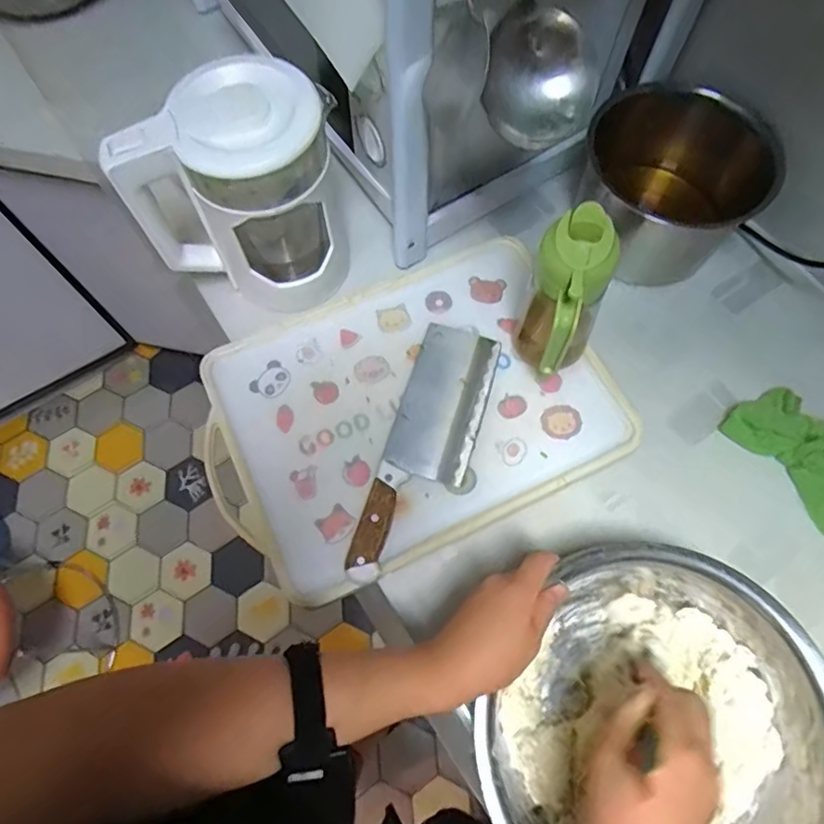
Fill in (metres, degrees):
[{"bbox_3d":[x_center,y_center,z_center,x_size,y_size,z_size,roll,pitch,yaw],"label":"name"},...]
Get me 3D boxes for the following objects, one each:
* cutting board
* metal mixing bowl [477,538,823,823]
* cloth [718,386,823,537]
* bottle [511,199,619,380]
[{"bbox_3d":[-0.008,-0.010,0.583,0.391,0.022,0.283,-24,71,-10],"label":"cutting board"},{"bbox_3d":[0.198,0.245,0.456,0.225,0.106,0.238,1,69,-1],"label":"metal mixing bowl"},{"bbox_3d":[0.385,0.045,0.563,0.085,0.039,0.143,-24,71,-10],"label":"cloth"},{"bbox_3d":[0.133,-0.089,0.521,0.072,0.194,0.073,1,69,-1],"label":"bottle"}]

